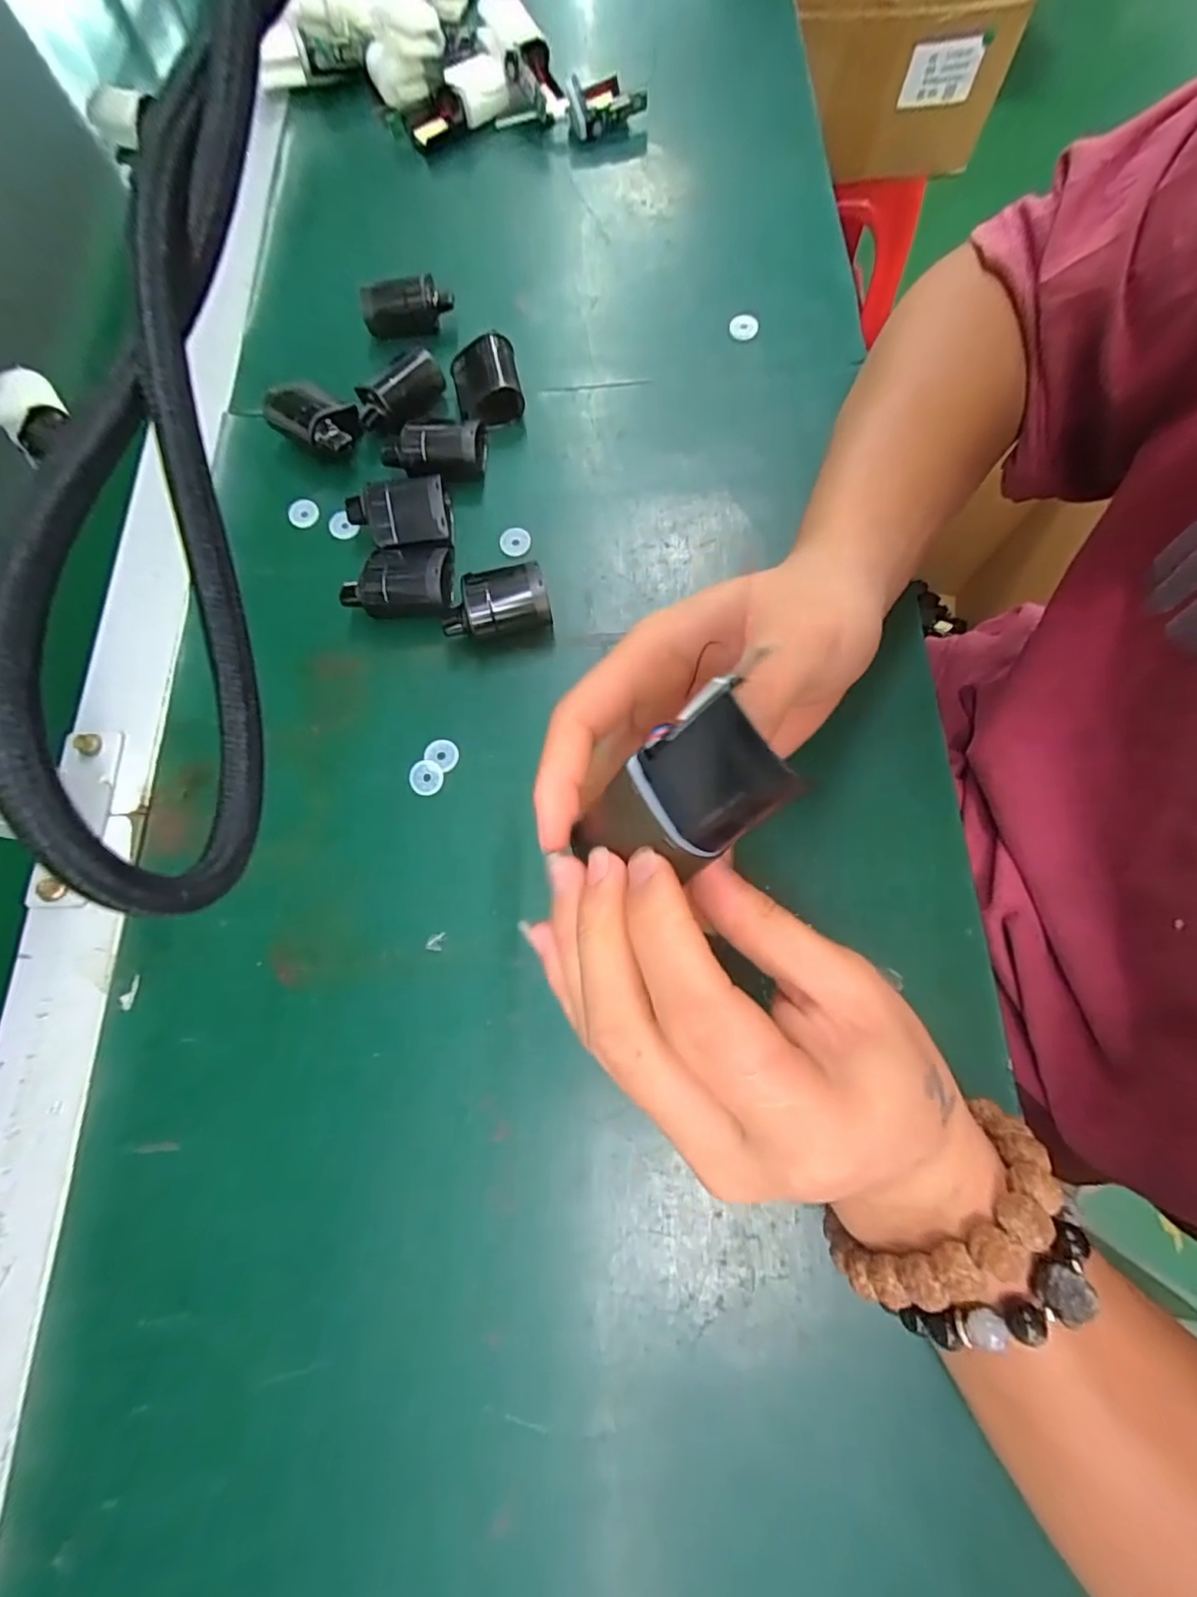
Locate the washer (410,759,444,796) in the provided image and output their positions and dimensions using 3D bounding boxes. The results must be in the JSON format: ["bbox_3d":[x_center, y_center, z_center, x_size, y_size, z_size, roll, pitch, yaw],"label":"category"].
[{"bbox_3d":[-0.085,-0.011,0.281,0.017,0.004,0.016,-1,74,2],"label":"washer"}]

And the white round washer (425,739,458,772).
[{"bbox_3d":[-0.078,-0.023,0.284,0.017,0.004,0.014,33,78,10],"label":"white round washer"}]

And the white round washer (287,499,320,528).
[{"bbox_3d":[-0.172,-0.167,0.334,0.017,0.004,0.014,-30,75,-6],"label":"white round washer"}]

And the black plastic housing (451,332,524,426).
[{"bbox_3d":[-0.066,-0.246,0.340,0.037,0.026,0.042,-16,74,-2],"label":"black plastic housing"}]

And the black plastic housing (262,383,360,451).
[{"bbox_3d":[-0.170,-0.223,0.339,0.053,0.024,0.028,15,75,6],"label":"black plastic housing"}]

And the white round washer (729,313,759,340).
[{"bbox_3d":[0.091,-0.293,0.356,0.017,0.005,0.017,-1,74,2],"label":"white round washer"}]

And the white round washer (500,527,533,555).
[{"bbox_3d":[-0.046,-0.142,0.318,0.017,0.004,0.016,-1,74,2],"label":"white round washer"}]

